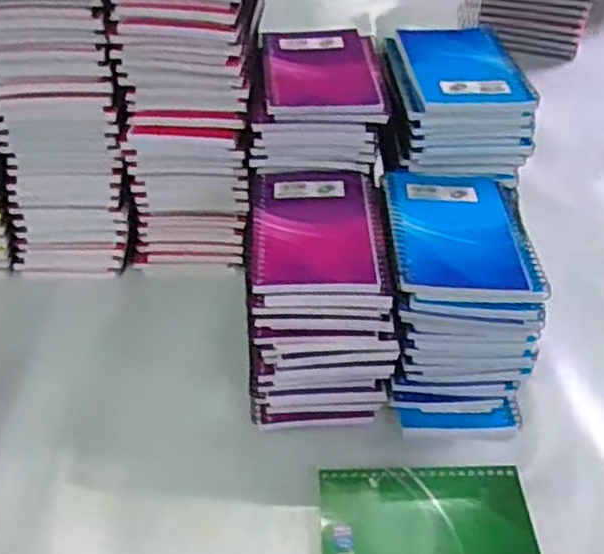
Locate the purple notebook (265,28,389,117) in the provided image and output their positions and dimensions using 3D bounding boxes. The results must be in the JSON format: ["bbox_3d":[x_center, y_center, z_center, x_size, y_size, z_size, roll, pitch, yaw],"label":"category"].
[{"bbox_3d":[0.017,-0.158,0.581,0.086,0.013,0.118,-2,40,-2],"label":"purple notebook"}]

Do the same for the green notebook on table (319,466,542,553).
[{"bbox_3d":[0.077,0.152,0.466,0.128,0.004,0.088,0,40,-1],"label":"green notebook on table"}]

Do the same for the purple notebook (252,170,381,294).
[{"bbox_3d":[0.009,-0.035,0.522,0.083,0.008,0.128,-1,40,-2],"label":"purple notebook"}]

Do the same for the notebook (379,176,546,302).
[{"bbox_3d":[0.105,-0.033,0.520,0.087,0.011,0.131,1,40,0],"label":"notebook"}]

